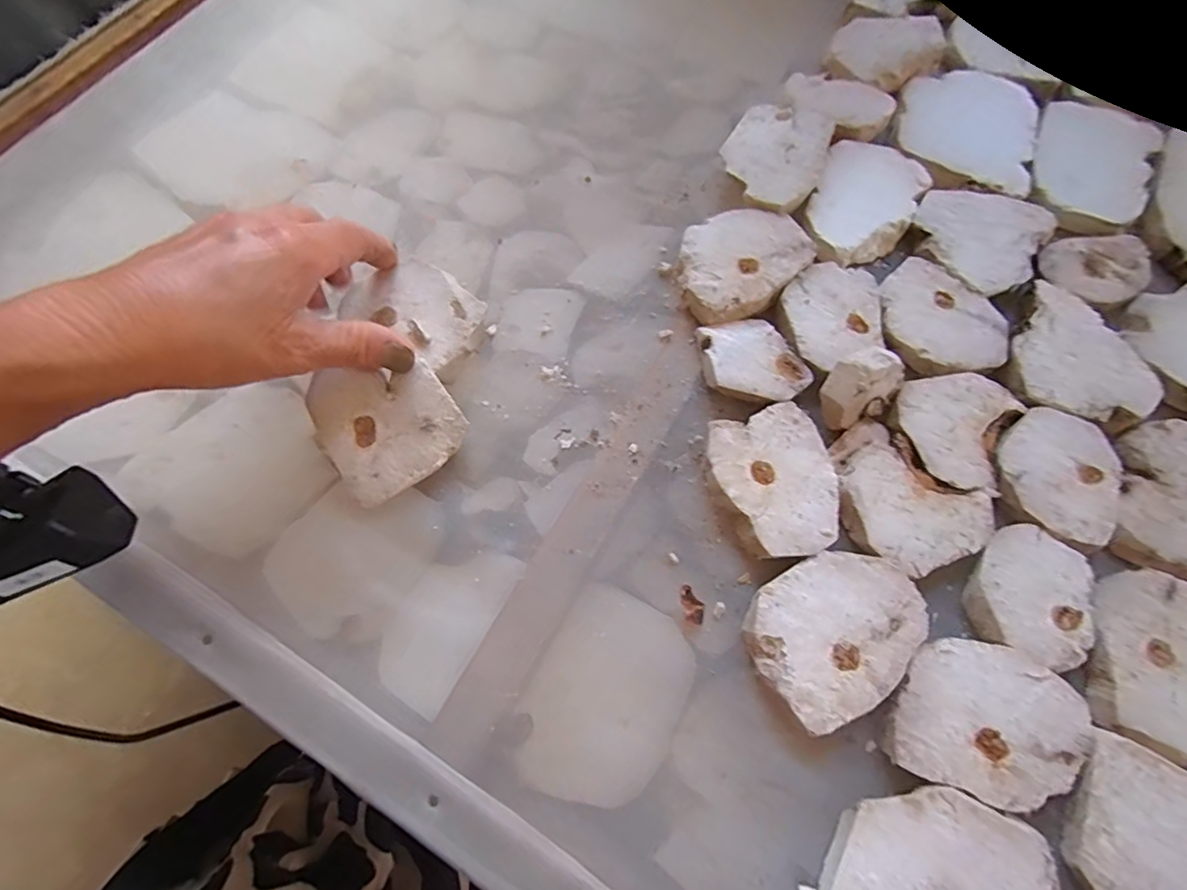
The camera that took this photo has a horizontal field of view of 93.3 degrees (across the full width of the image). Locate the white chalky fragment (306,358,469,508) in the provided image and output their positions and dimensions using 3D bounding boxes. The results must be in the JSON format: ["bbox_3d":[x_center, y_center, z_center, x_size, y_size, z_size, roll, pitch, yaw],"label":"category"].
[{"bbox_3d":[-0.104,-0.012,0.279,0.065,0.004,0.068,-35,89,-2],"label":"white chalky fragment"}]

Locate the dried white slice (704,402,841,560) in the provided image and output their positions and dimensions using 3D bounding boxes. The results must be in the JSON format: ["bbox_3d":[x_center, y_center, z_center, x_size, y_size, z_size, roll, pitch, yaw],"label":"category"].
[{"bbox_3d":[0.090,0.017,0.272,0.058,0.009,0.072,-18,69,-7],"label":"dried white slice"}]

